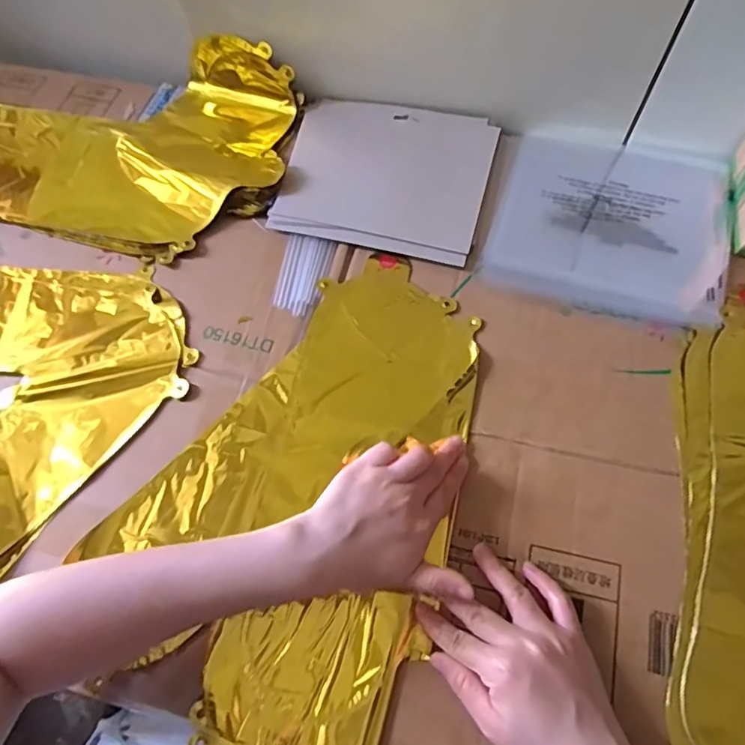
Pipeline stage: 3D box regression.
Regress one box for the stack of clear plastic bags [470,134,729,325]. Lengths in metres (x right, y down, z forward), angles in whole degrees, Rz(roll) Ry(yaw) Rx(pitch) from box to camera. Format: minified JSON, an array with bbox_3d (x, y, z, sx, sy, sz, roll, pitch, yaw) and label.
[{"bbox_3d":[0.229,-0.151,0.537,0.205,0.018,0.227,17,62,9],"label":"stack of clear plastic bags"}]

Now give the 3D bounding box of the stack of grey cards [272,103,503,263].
[{"bbox_3d":[0.013,-0.193,0.543,0.191,0.008,0.169,12,67,7],"label":"stack of grey cards"}]

